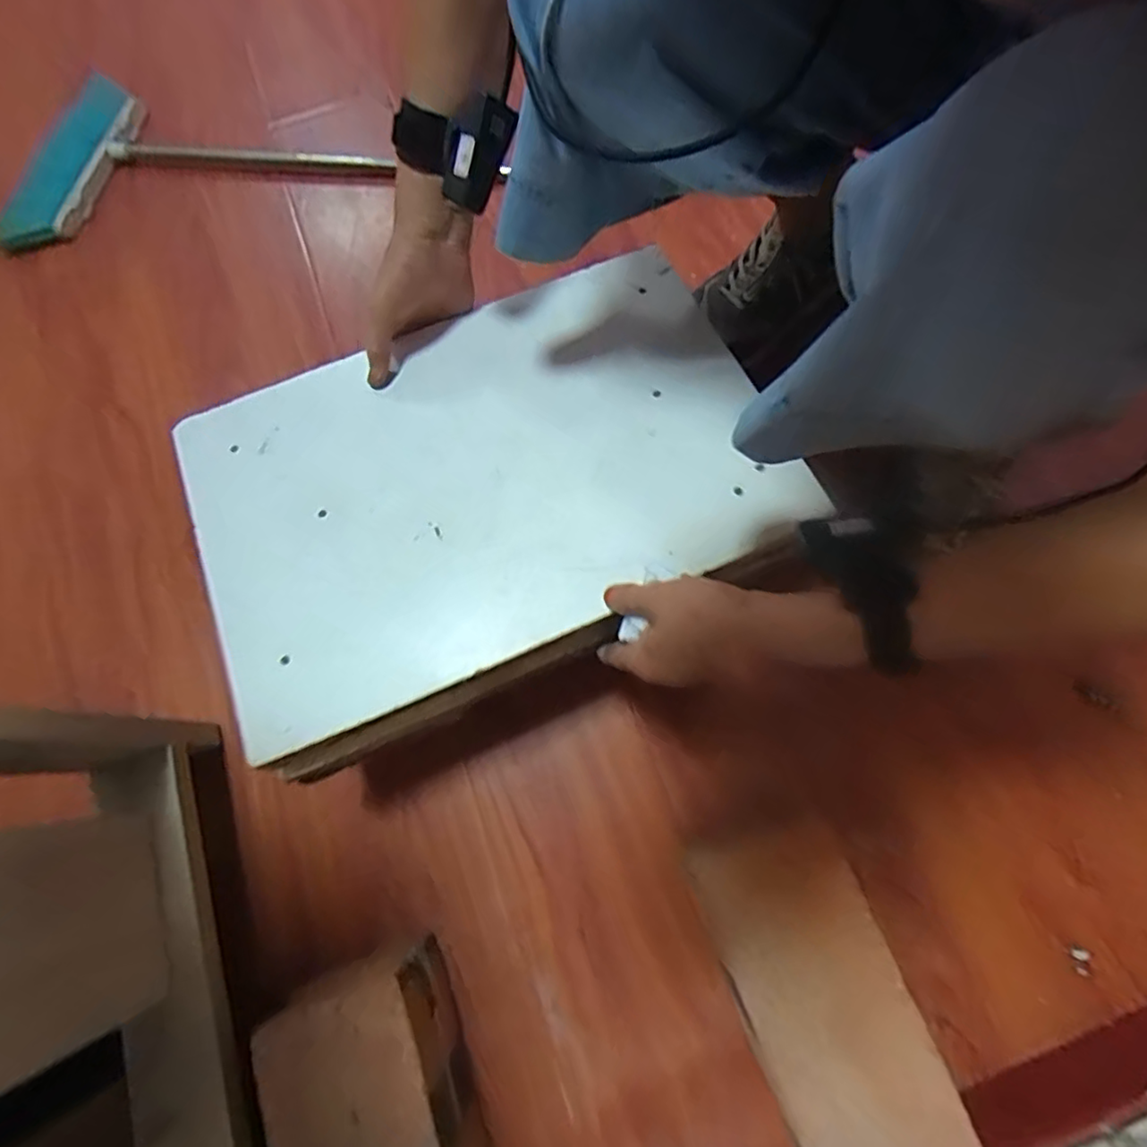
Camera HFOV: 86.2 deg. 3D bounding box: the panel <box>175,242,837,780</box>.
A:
[{"bbox_3d":[-0.068,-0.077,0.485,0.437,0.034,0.299,-24,73,-5],"label":"panel"}]

